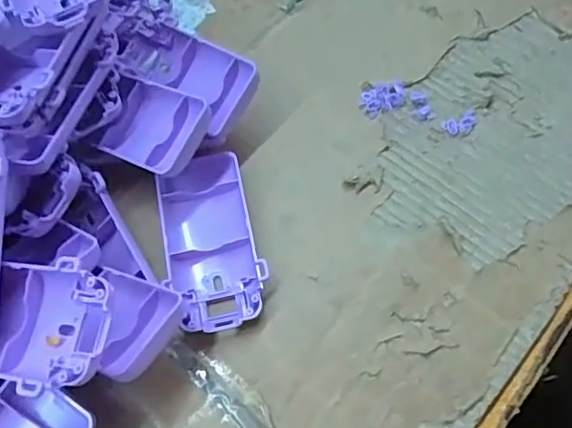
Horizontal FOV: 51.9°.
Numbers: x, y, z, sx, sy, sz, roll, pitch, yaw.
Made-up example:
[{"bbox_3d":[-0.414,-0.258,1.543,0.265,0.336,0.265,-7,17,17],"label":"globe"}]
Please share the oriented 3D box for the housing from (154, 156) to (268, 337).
[{"bbox_3d":[-0.039,0.014,0.305,0.047,0.015,0.092,-16,65,-4],"label":"housing"}]

